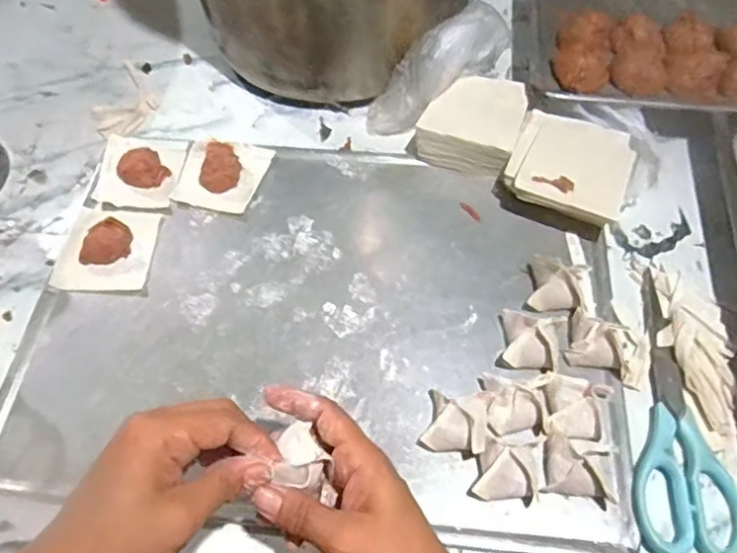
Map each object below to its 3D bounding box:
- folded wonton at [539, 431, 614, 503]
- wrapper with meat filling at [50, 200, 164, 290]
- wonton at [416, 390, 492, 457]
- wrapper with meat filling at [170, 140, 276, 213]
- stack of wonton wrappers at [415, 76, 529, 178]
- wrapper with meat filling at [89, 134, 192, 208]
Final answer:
[{"bbox_3d":[0.137,0.123,0.397,0.043,0.030,0.036,11,61,7],"label":"folded wonton"},{"bbox_3d":[-0.218,-0.028,0.508,0.074,0.026,0.079,3,60,3],"label":"wrapper with meat filling"},{"bbox_3d":[0.060,0.096,0.414,0.042,0.032,0.044,15,62,9],"label":"wonton"},{"bbox_3d":[-0.131,-0.093,0.549,0.069,0.020,0.072,14,61,9],"label":"wrapper with meat filling"},{"bbox_3d":[0.094,-0.136,0.553,0.083,0.040,0.101,17,61,11],"label":"stack of wonton wrappers"},{"bbox_3d":[-0.207,-0.099,0.554,0.075,0.027,0.078,4,60,3],"label":"wrapper with meat filling"}]

